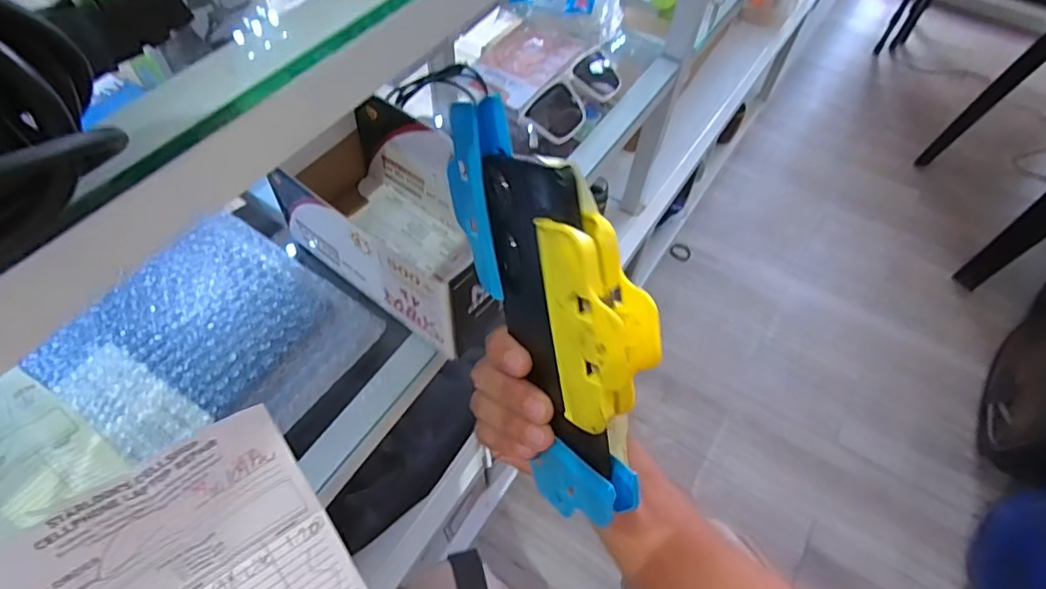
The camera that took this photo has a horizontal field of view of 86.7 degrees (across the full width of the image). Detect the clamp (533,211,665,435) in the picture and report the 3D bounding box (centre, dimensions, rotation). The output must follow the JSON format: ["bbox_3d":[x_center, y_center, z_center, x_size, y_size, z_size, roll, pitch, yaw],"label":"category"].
[{"bbox_3d":[0.035,0.015,0.235,0.039,0.096,0.037,-12,19,-6],"label":"clamp"}]

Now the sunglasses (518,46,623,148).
[{"bbox_3d":[0.057,-0.205,0.562,0.057,0.045,0.168,25,49,16],"label":"sunglasses"}]

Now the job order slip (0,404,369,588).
[{"bbox_3d":[-0.131,0.131,0.241,0.102,0.145,0.021,-30,23,-29],"label":"job order slip"}]

